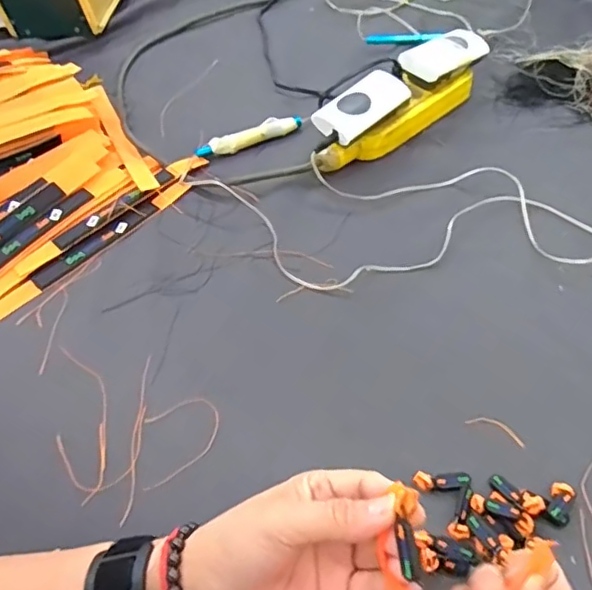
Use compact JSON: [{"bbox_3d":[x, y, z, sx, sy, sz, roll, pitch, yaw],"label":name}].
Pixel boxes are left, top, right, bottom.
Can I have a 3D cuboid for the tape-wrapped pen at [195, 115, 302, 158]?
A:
[{"bbox_3d":[-0.051,-0.177,0.657,0.121,0.016,0.015,-20,56,-8],"label":"tape-wrapped pen"}]

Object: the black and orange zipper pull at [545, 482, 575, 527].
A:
[{"bbox_3d":[0.181,0.143,0.404,0.017,0.012,0.032,25,45,21],"label":"black and orange zipper pull"}]

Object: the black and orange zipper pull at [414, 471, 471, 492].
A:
[{"bbox_3d":[0.104,0.132,0.418,0.039,0.004,0.013,-3,55,3],"label":"black and orange zipper pull"}]

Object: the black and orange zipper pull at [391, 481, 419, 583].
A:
[{"bbox_3d":[0.052,0.111,0.279,0.010,0.004,0.042,1,72,6],"label":"black and orange zipper pull"}]

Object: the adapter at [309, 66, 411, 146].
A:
[{"bbox_3d":[0.067,-0.194,0.602,0.097,0.016,0.048,-39,77,-10],"label":"adapter"}]

